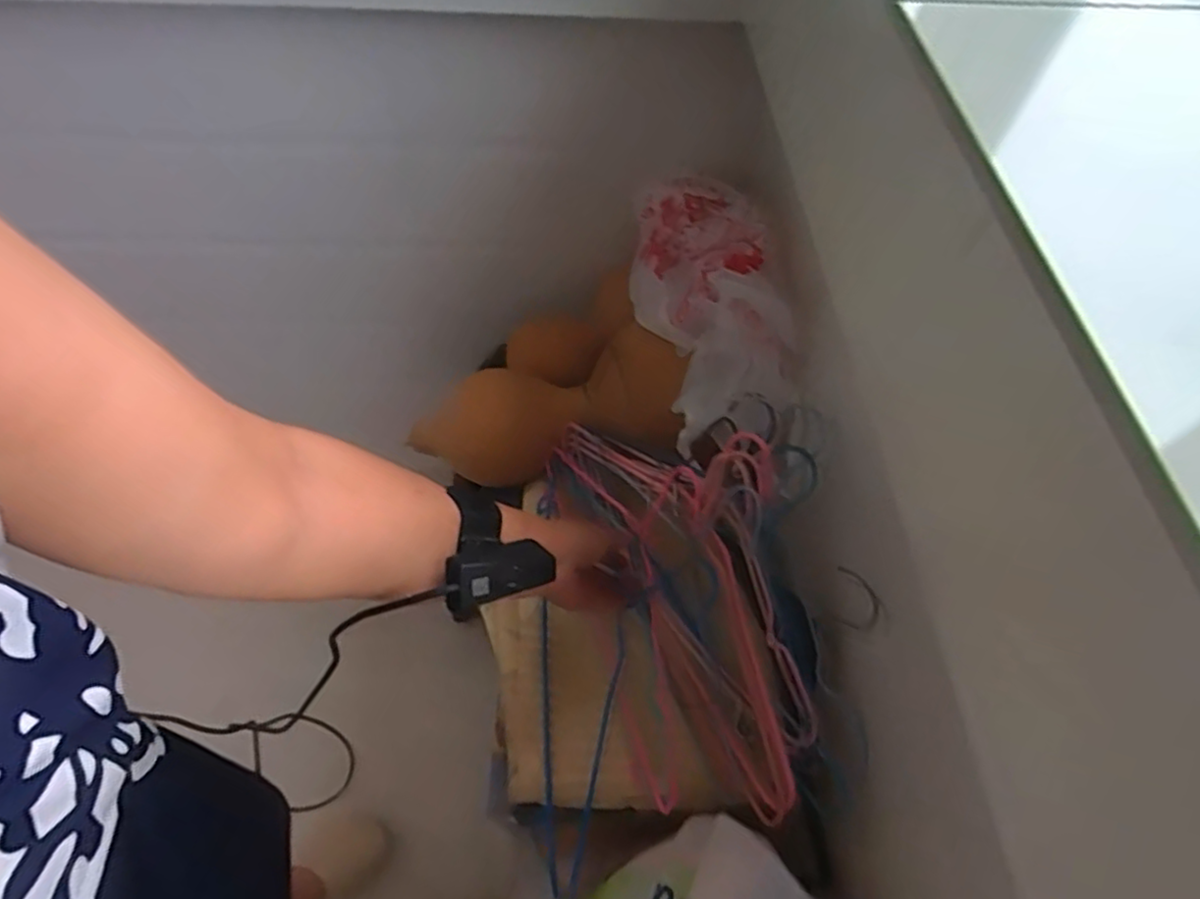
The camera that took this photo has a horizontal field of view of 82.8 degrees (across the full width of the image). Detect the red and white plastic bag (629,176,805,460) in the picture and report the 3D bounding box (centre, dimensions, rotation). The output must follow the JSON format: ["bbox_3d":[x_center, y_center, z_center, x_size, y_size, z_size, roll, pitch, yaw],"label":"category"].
[{"bbox_3d":[0.109,-0.151,0.688,0.126,0.117,0.288,-10,58,-9],"label":"red and white plastic bag"}]

